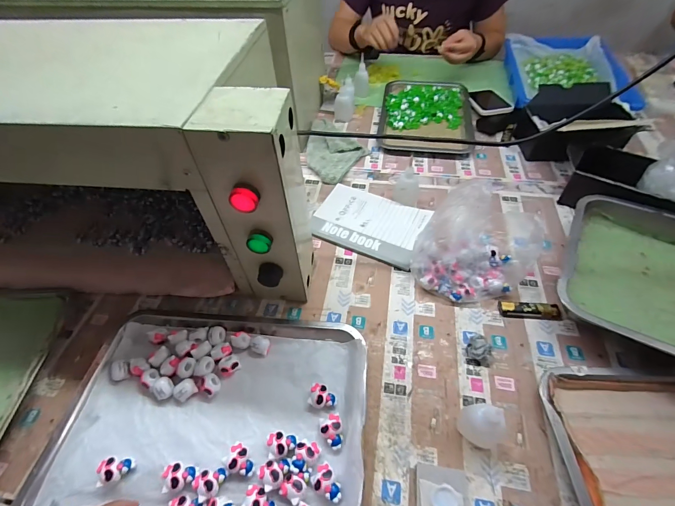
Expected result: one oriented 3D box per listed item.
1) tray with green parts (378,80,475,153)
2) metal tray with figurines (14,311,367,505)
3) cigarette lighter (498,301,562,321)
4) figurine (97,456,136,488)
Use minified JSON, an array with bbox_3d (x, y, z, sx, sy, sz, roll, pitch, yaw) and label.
[{"bbox_3d":[0.216,-0.351,0.800,0.210,0.031,0.295,6,53,7],"label":"tray with green parts"},{"bbox_3d":[-0.141,0.191,0.381,0.341,0.024,0.260,4,52,5],"label":"metal tray with figurines"},{"bbox_3d":[0.277,0.082,0.471,0.083,0.019,0.020,5,53,6],"label":"cigarette lighter"},{"bbox_3d":[-0.243,0.238,0.358,0.030,0.024,0.025,-6,52,-2],"label":"figurine"}]

